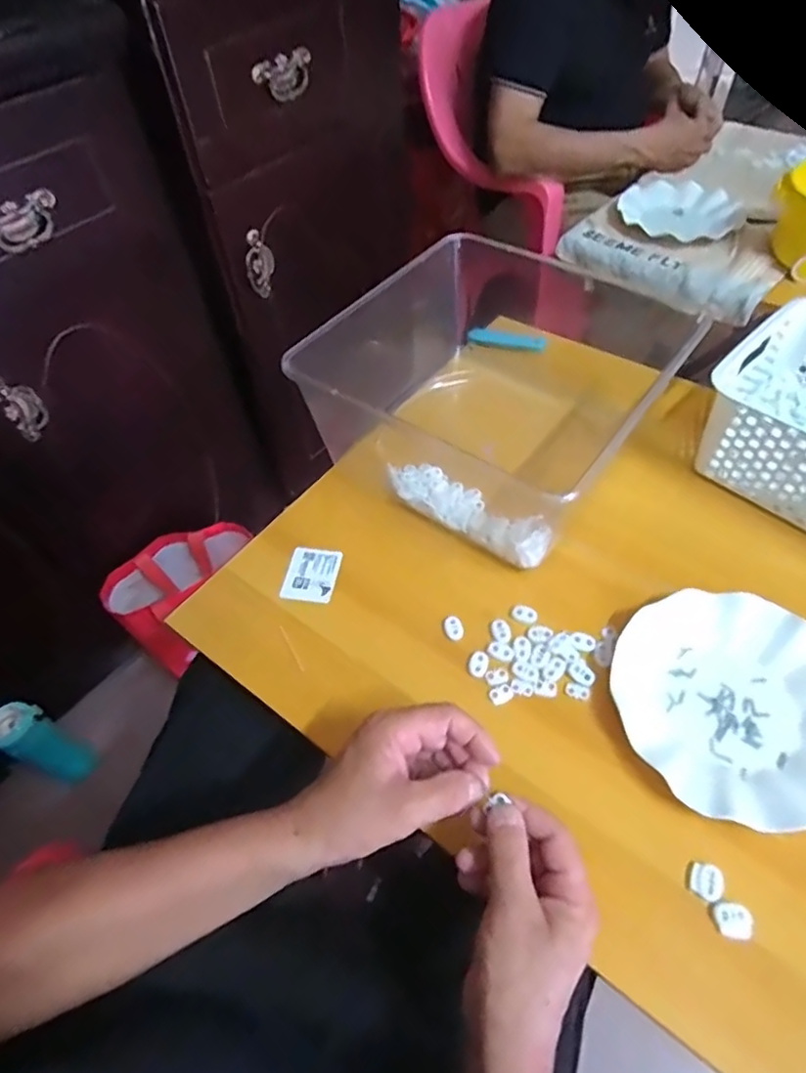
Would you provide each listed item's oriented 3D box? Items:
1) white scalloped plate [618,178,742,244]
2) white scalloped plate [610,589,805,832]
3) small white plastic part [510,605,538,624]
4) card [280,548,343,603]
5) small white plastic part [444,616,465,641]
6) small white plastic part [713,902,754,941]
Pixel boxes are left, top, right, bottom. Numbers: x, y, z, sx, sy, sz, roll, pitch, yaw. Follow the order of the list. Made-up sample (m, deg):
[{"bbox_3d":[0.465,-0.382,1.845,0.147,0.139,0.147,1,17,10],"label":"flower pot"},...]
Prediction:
[{"bbox_3d":[0.441,-0.523,0.937,0.183,0.022,0.176,-1,53,2],"label":"white scalloped plate"},{"bbox_3d":[0.259,0.128,0.457,0.175,0.024,0.179,-1,53,2],"label":"white scalloped plate"},{"bbox_3d":[0.109,0.069,0.523,0.023,0.004,0.017,23,57,19],"label":"small white plastic part"},{"bbox_3d":[-0.088,0.036,0.568,0.049,0.006,0.057,7,54,9],"label":"card"},{"bbox_3d":[0.045,0.082,0.520,0.015,0.004,0.023,-17,54,-10],"label":"small white plastic part"},{"bbox_3d":[0.215,0.250,0.379,0.021,0.006,0.020,-1,53,2],"label":"small white plastic part"}]

